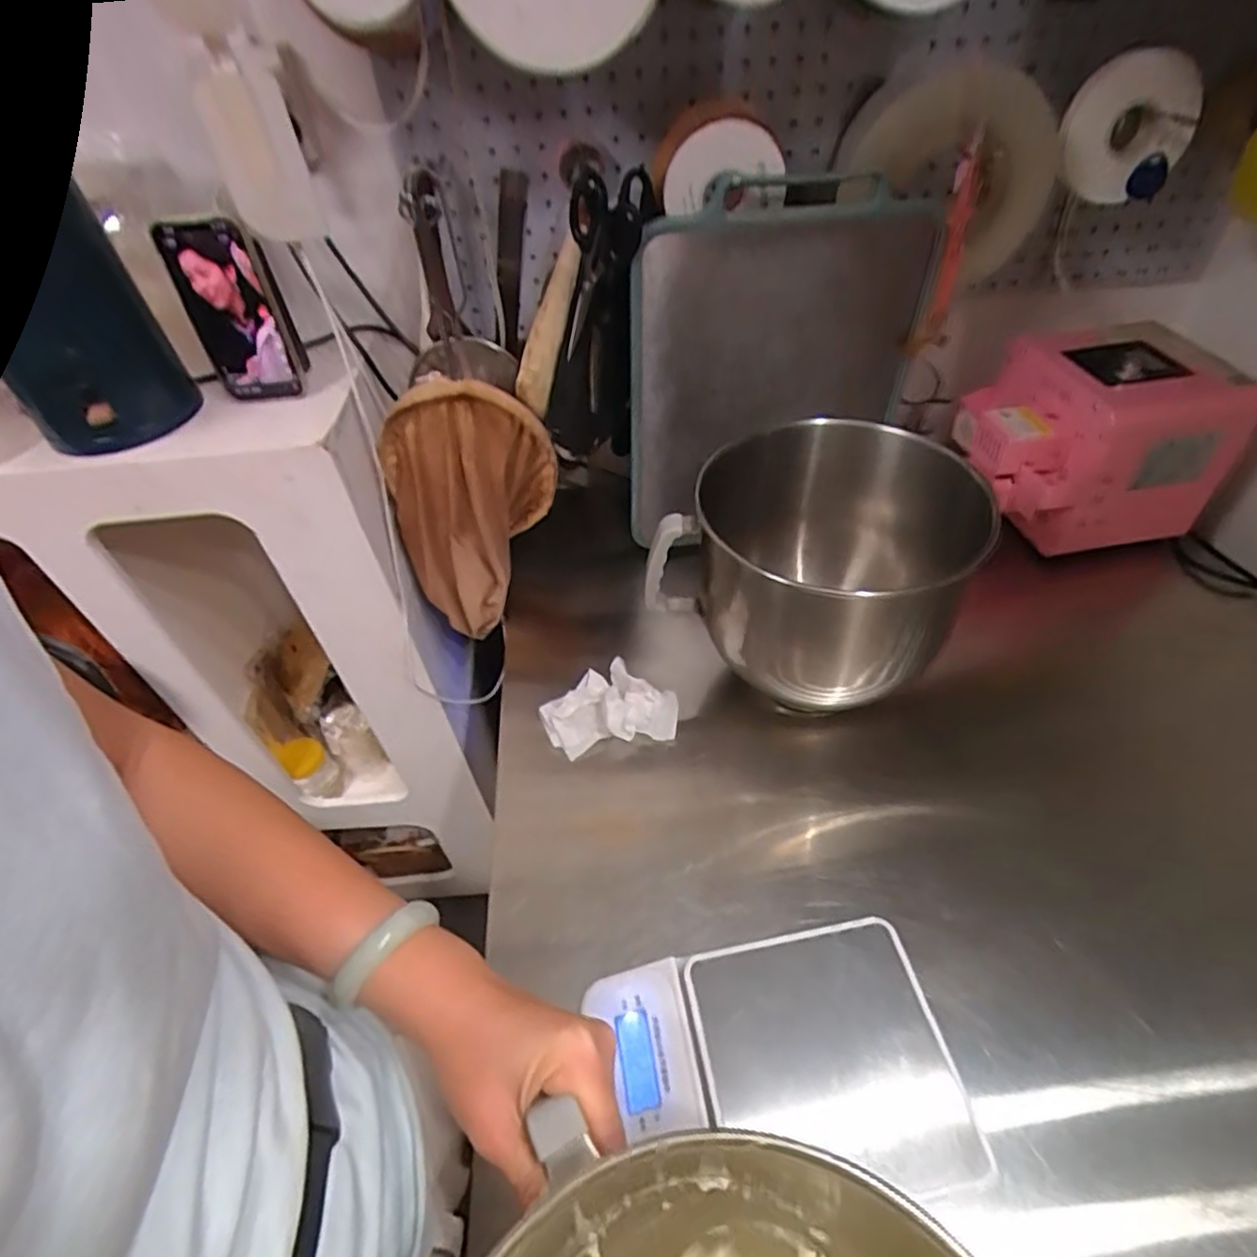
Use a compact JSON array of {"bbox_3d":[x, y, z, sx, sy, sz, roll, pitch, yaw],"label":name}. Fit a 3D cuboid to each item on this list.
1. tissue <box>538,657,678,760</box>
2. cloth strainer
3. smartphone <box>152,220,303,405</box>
[{"bbox_3d":[-0.019,0.073,0.661,0.126,0.025,0.084,-10,47,-5],"label":"tissue"},{"bbox_3d":[-0.177,-0.145,0.769,0.157,0.243,0.154,-35,54,-25],"label":"cloth strainer"},{"bbox_3d":[-0.375,-0.295,0.651,0.079,0.159,0.015,-5,40,1],"label":"smartphone"}]

